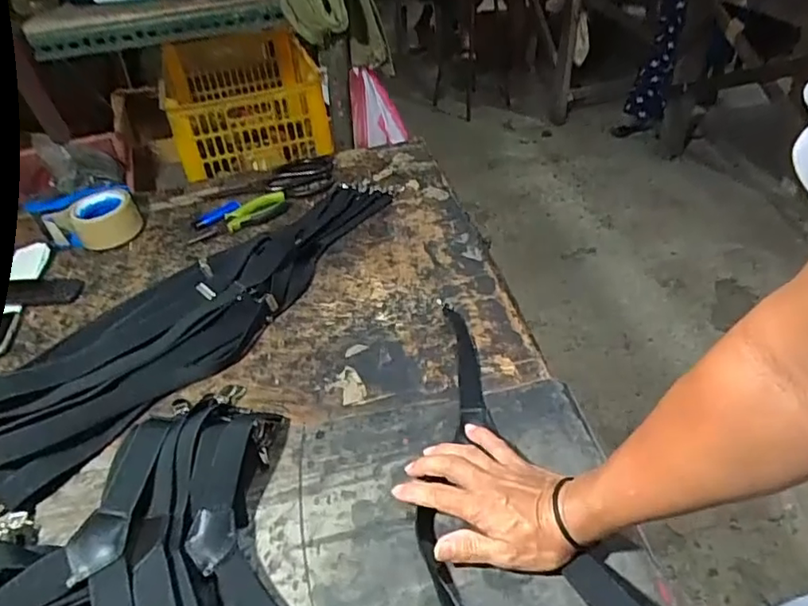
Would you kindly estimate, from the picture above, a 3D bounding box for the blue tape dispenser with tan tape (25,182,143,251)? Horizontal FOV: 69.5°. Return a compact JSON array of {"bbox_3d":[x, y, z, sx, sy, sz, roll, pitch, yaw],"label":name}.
[{"bbox_3d":[-0.481,-0.131,0.891,0.132,0.071,0.107,-30,46,-23],"label":"blue tape dispenser with tan tape"}]

